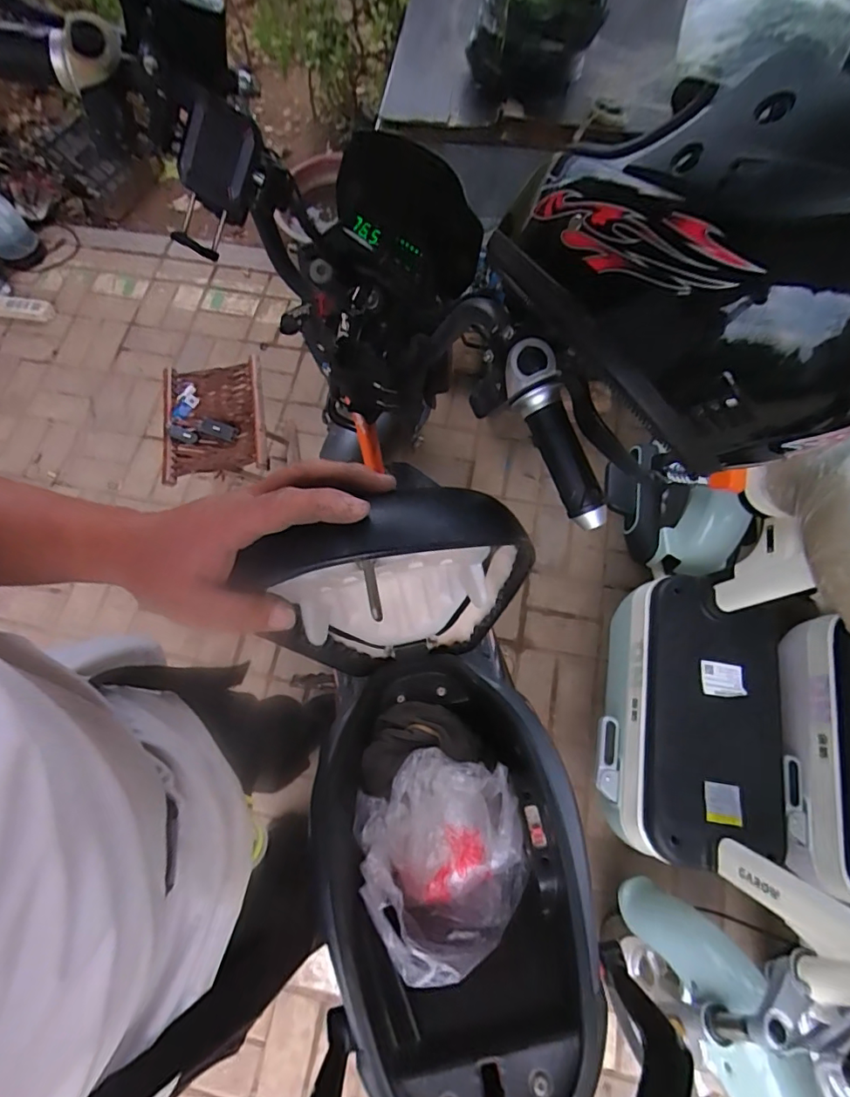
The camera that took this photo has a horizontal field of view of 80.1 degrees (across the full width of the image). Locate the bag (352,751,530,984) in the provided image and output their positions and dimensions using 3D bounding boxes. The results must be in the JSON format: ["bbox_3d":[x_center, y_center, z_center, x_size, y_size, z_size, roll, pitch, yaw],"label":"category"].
[{"bbox_3d":[0.017,0.324,0.545,0.178,0.100,0.189,-11,71,-2],"label":"bag"}]

